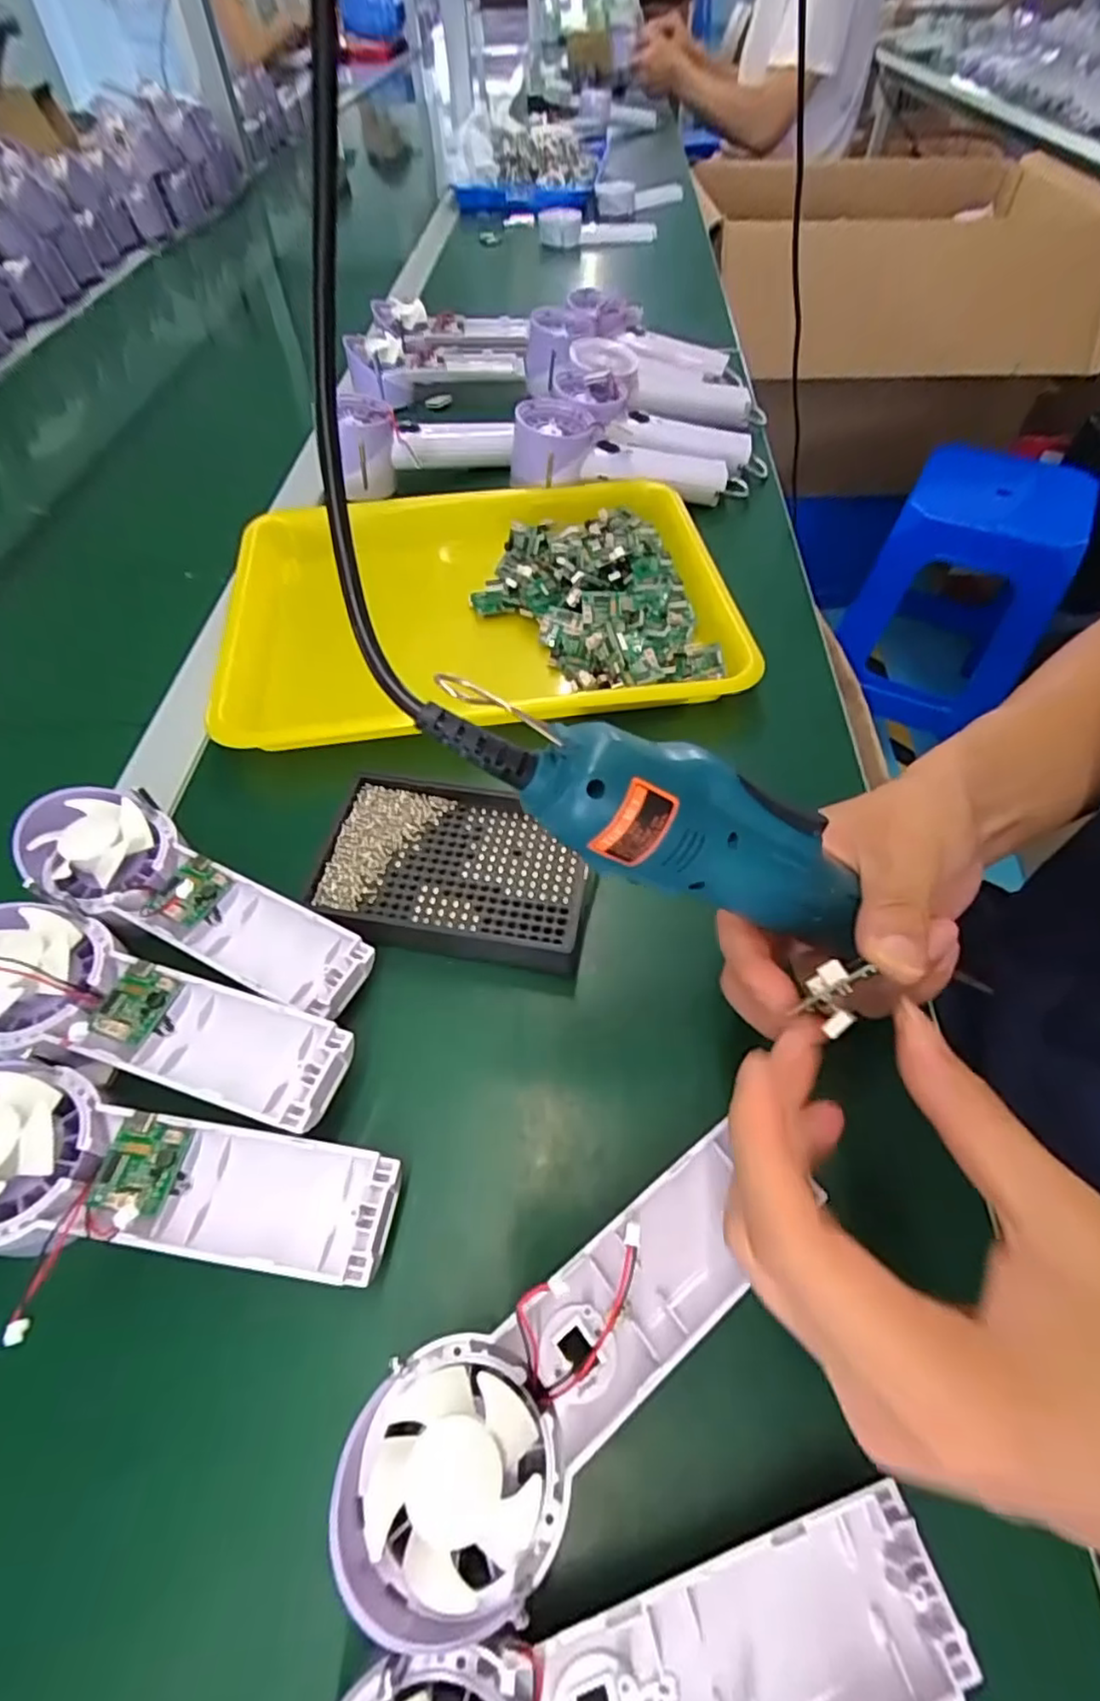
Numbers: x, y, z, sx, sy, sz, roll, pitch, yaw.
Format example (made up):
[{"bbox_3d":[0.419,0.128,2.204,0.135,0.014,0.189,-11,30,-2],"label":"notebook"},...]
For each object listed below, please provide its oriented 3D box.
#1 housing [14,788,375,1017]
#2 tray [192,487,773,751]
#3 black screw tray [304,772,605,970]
[{"bbox_3d":[-0.163,0.023,0.301,0.168,0.034,0.056,24,59,16],"label":"housing"},{"bbox_3d":[-0.048,-0.174,0.466,0.345,0.042,0.251,-7,55,-4],"label":"tray"},{"bbox_3d":[-0.047,0.009,0.339,0.136,0.020,0.100,7,56,5],"label":"black screw tray"}]

